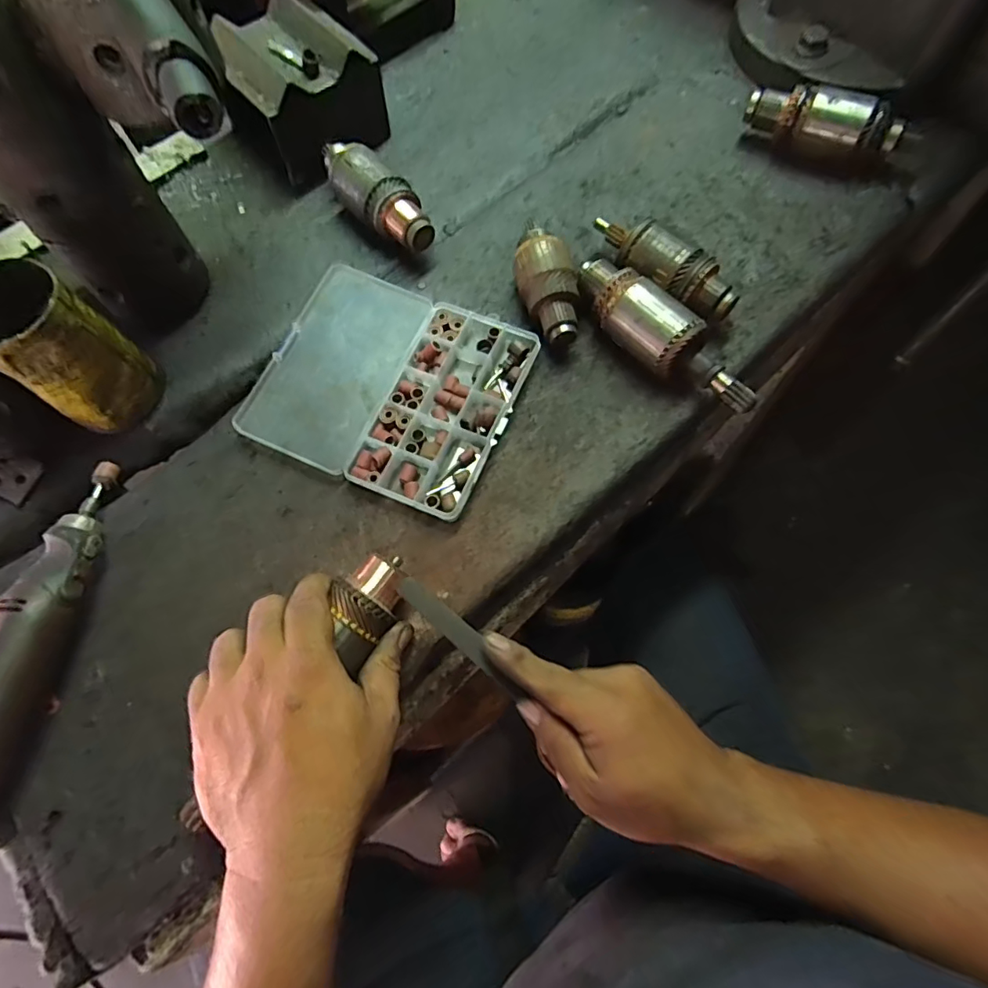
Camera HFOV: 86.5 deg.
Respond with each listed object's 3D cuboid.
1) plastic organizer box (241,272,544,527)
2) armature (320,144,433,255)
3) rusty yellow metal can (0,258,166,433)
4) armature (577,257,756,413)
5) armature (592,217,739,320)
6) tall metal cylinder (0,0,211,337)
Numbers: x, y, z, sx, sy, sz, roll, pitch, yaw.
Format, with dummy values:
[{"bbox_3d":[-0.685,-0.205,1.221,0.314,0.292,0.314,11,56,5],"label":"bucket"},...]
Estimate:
[{"bbox_3d":[-0.085,-0.090,0.430,0.197,0.024,0.174,22,70,11],"label":"plastic organizer box"},{"bbox_3d":[-0.109,-0.270,0.477,0.050,0.058,0.149,-41,72,-13],"label":"armature"},{"bbox_3d":[-0.316,-0.104,0.384,0.074,0.108,0.070,-1,68,2],"label":"rusty yellow metal can"},{"bbox_3d":[0.135,-0.127,0.419,0.051,0.050,0.171,-40,71,-13],"label":"armature"},{"bbox_3d":[0.141,-0.194,0.443,0.140,0.050,0.056,36,74,15],"label":"armature"},{"bbox_3d":[-0.303,-0.225,0.367,0.086,0.223,0.082,-42,72,-13],"label":"tall metal cylinder"}]

